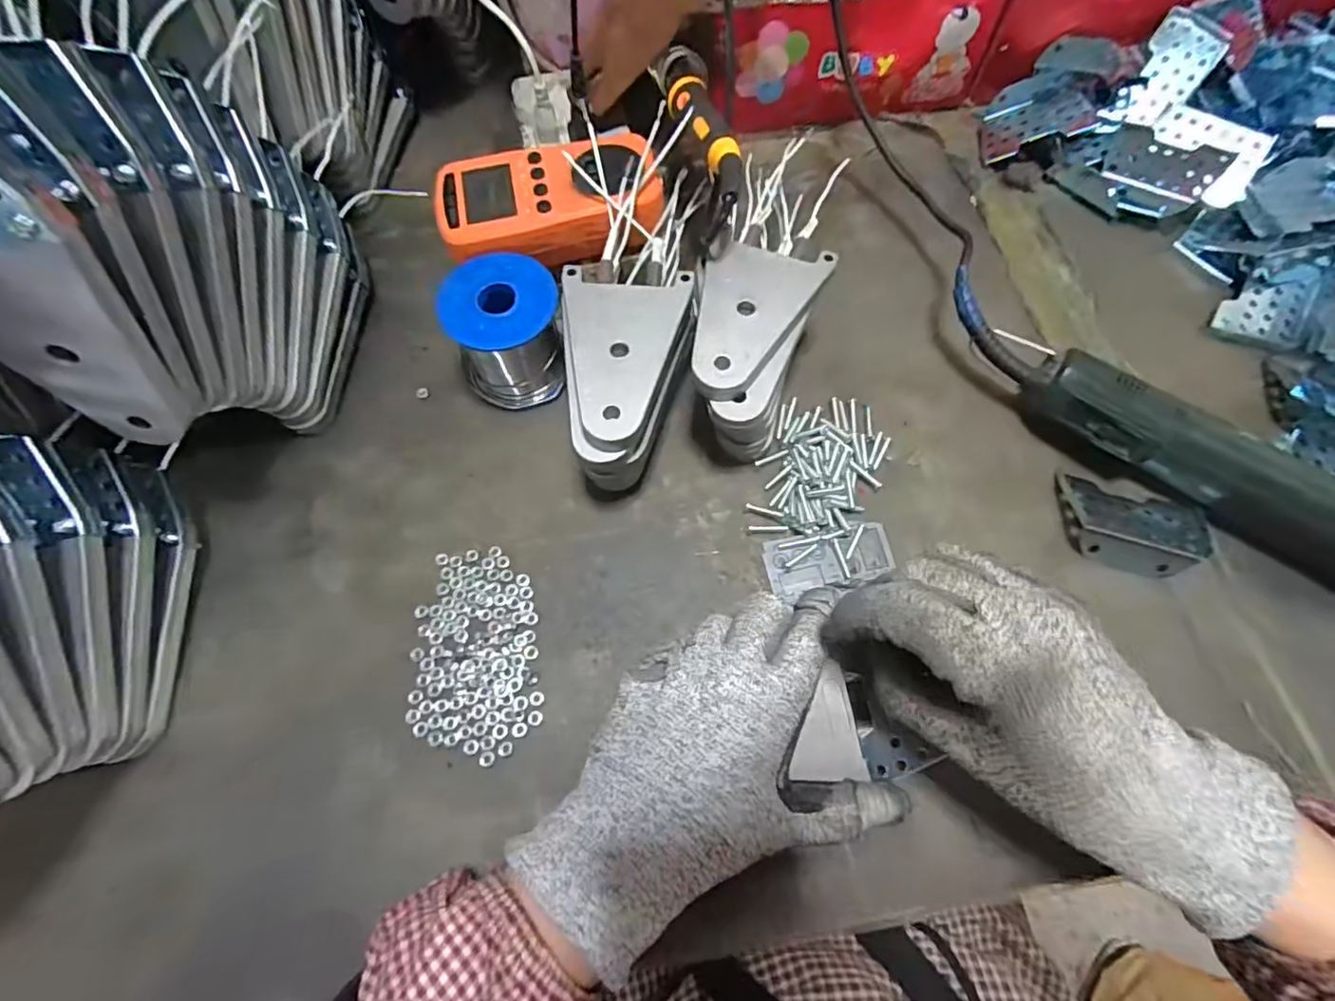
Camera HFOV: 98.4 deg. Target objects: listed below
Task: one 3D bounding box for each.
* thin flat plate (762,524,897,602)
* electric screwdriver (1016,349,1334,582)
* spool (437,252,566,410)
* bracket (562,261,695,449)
[{"bbox_3d":[0.088,0.031,0.311,0.067,0.004,0.031,-10,67,-5],"label":"thin flat plate"},{"bbox_3d":[0.318,-0.003,0.305,0.257,0.041,0.035,30,71,13],"label":"electric screwdriver"},{"bbox_3d":[-0.092,-0.097,0.332,0.065,0.063,0.059,-7,67,-2],"label":"spool"},{"bbox_3d":[-0.022,-0.073,0.288,0.064,0.010,0.098,2,67,2],"label":"bracket"}]

